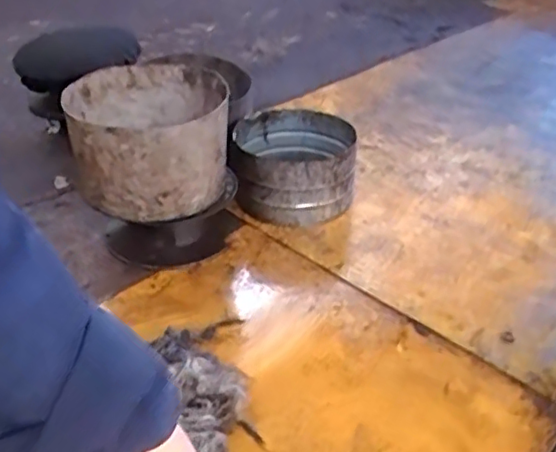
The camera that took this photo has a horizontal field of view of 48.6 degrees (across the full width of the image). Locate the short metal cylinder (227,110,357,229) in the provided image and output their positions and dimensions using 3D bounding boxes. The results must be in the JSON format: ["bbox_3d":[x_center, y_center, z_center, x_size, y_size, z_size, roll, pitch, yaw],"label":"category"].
[{"bbox_3d":[0.034,-0.124,1.316,0.253,0.142,0.289,3,34,5],"label":"short metal cylinder"}]

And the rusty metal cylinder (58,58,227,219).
[{"bbox_3d":[-0.238,-0.170,1.157,0.279,0.171,0.322,3,36,2],"label":"rusty metal cylinder"}]

